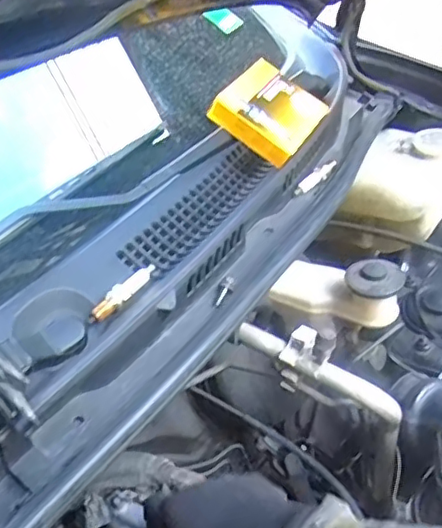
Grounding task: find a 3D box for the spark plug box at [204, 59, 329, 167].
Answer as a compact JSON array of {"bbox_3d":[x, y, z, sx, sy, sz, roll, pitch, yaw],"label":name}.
[{"bbox_3d":[0.052,-0.154,0.605,0.089,0.025,0.101,36,55,6],"label":"spark plug box"}]

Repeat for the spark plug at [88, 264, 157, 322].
[{"bbox_3d":[-0.074,0.021,0.471,0.013,0.012,0.072,20,45,31],"label":"spark plug"}]

